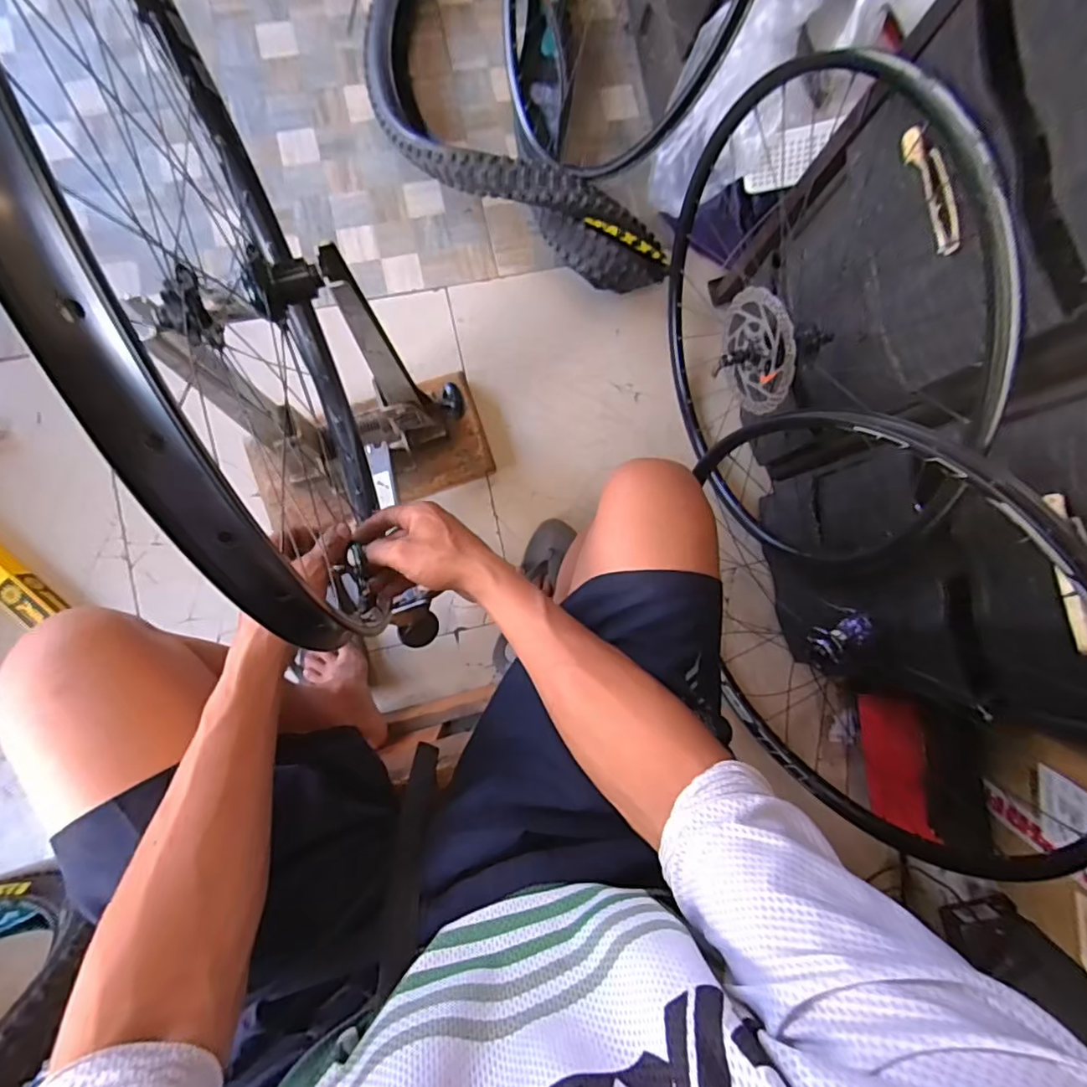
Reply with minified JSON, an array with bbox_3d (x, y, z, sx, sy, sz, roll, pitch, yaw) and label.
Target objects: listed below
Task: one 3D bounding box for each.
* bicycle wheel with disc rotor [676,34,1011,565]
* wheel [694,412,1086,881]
[{"bbox_3d":[0.313,-0.263,0.754,0.109,0.584,0.581,-8,87,-6],"label":"bicycle wheel with disc rotor"},{"bbox_3d":[0.385,0.125,0.727,0.187,0.543,0.600,-26,89,-6],"label":"wheel"}]

